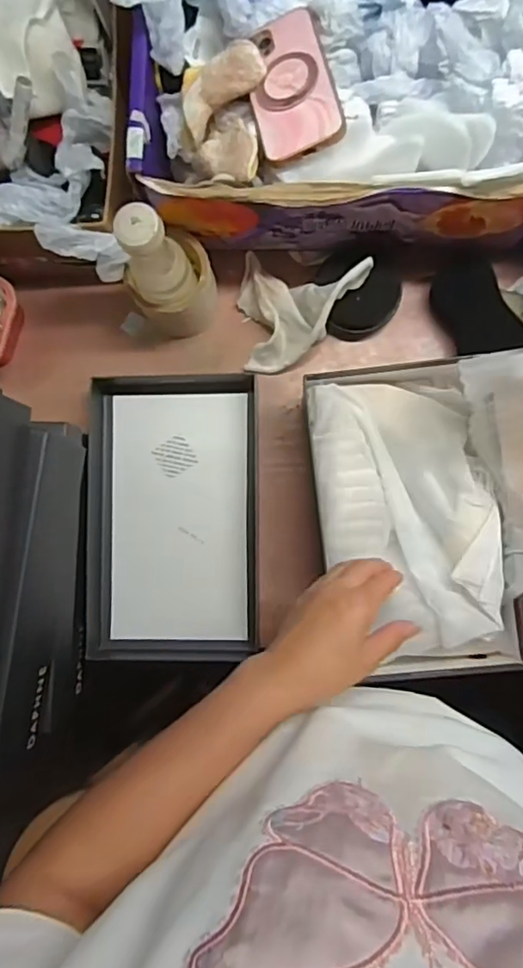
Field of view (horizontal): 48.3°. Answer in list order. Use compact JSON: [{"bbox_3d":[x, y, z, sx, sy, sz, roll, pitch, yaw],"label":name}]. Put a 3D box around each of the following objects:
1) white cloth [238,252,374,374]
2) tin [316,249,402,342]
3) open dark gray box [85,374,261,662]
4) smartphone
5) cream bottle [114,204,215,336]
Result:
[{"bbox_3d":[0.038,-0.178,0.628,0.138,0.034,0.119,12,103,25],"label":"white cloth"},{"bbox_3d":[0.105,-0.202,0.611,0.085,0.094,0.016,-31,42,-3],"label":"tin"},{"bbox_3d":[-0.095,0.037,0.640,0.180,0.034,0.307,-1,87,4],"label":"open dark gray box"},{"bbox_3d":[0.025,-0.361,0.524,0.074,0.013,0.150,-15,75,16],"label":"smartphone"},{"bbox_3d":[-0.089,-0.202,0.571,0.083,0.178,0.065,-38,86,1],"label":"cream bottle"}]

